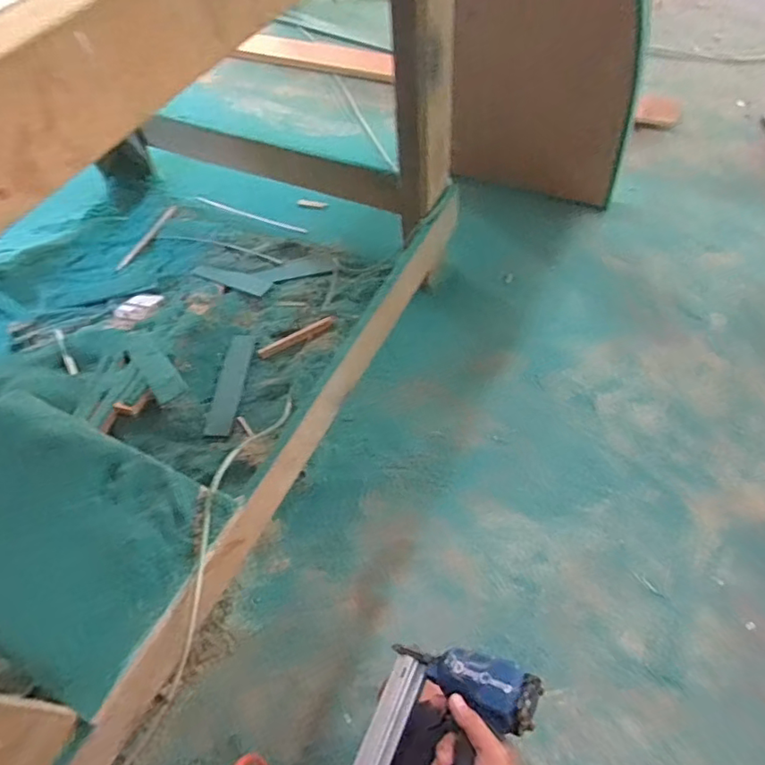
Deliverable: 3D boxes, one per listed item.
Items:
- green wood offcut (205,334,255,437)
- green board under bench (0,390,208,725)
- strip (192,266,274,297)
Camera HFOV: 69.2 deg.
[{"bbox_3d":[-0.306,0.002,1.124,0.047,0.011,0.243,2,56,6],"label":"green wood offcut"},{"bbox_3d":[-0.460,0.197,0.763,0.448,0.026,0.282,23,60,18],"label":"green board under bench"},{"bbox_3d":[-0.346,-0.237,1.275,0.191,0.009,0.049,15,58,15],"label":"strip"}]

